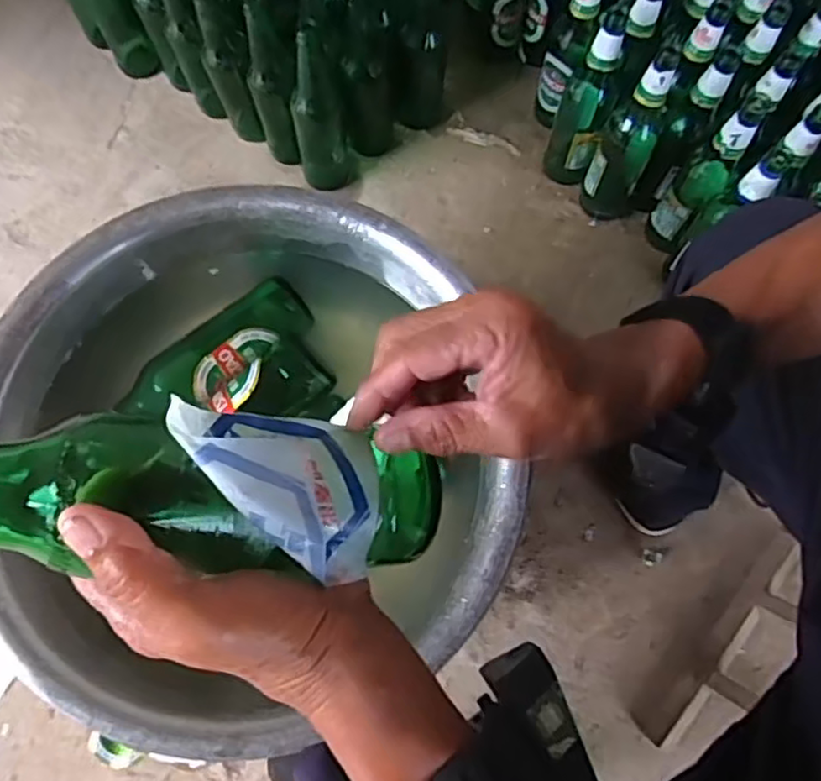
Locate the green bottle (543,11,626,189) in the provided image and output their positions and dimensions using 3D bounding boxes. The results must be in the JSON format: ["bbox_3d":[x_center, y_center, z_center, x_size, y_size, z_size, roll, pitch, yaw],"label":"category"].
[{"bbox_3d":[0.235,-0.382,0.894,0.067,0.241,0.077,20,73,5],"label":"green bottle"}]

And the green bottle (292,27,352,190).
[{"bbox_3d":[-0.117,-0.357,0.863,0.064,0.234,0.060,-6,72,-3],"label":"green bottle"}]

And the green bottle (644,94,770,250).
[{"bbox_3d":[0.368,-0.266,0.854,0.055,0.252,0.067,32,74,9],"label":"green bottle"}]

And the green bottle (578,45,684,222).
[{"bbox_3d":[0.287,-0.323,0.862,0.078,0.247,0.085,28,74,7],"label":"green bottle"}]

